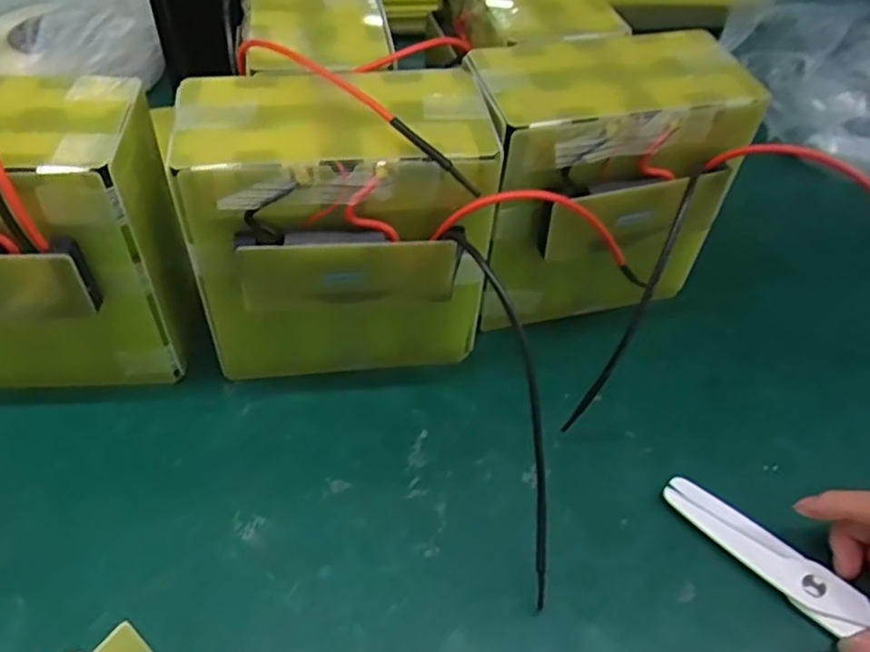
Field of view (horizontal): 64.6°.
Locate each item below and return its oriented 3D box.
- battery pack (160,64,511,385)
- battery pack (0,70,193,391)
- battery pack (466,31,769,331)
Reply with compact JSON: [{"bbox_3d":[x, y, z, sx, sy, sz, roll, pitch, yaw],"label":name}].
[{"bbox_3d":[-0.047,-0.046,0.354,0.137,0.153,0.088,-4,50,-7],"label":"battery pack"},{"bbox_3d":[-0.196,-0.045,0.326,0.150,0.176,0.084,-1,50,-5],"label":"battery pack"},{"bbox_3d":[0.089,-0.075,0.392,0.142,0.140,0.091,-12,51,-14],"label":"battery pack"}]

